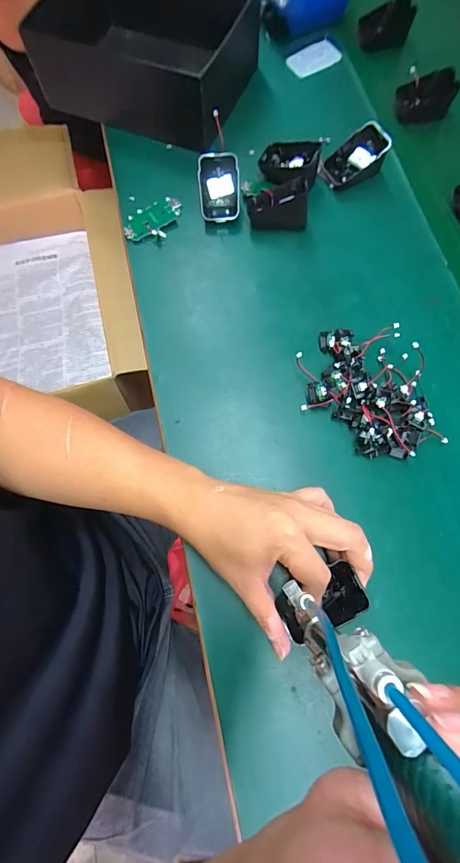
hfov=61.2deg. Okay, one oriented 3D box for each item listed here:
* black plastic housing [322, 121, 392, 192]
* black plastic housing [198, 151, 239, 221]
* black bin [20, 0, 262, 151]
[{"bbox_3d":[0.146,-0.322,0.458,0.067,0.041,0.046,-26,75,-5],"label":"black plastic housing"},{"bbox_3d":[-0.012,-0.280,0.448,0.045,0.018,0.068,-2,117,3],"label":"black plastic housing"},{"bbox_3d":[-0.104,-0.487,0.487,0.245,0.104,0.193,15,75,6],"label":"black bin"}]

